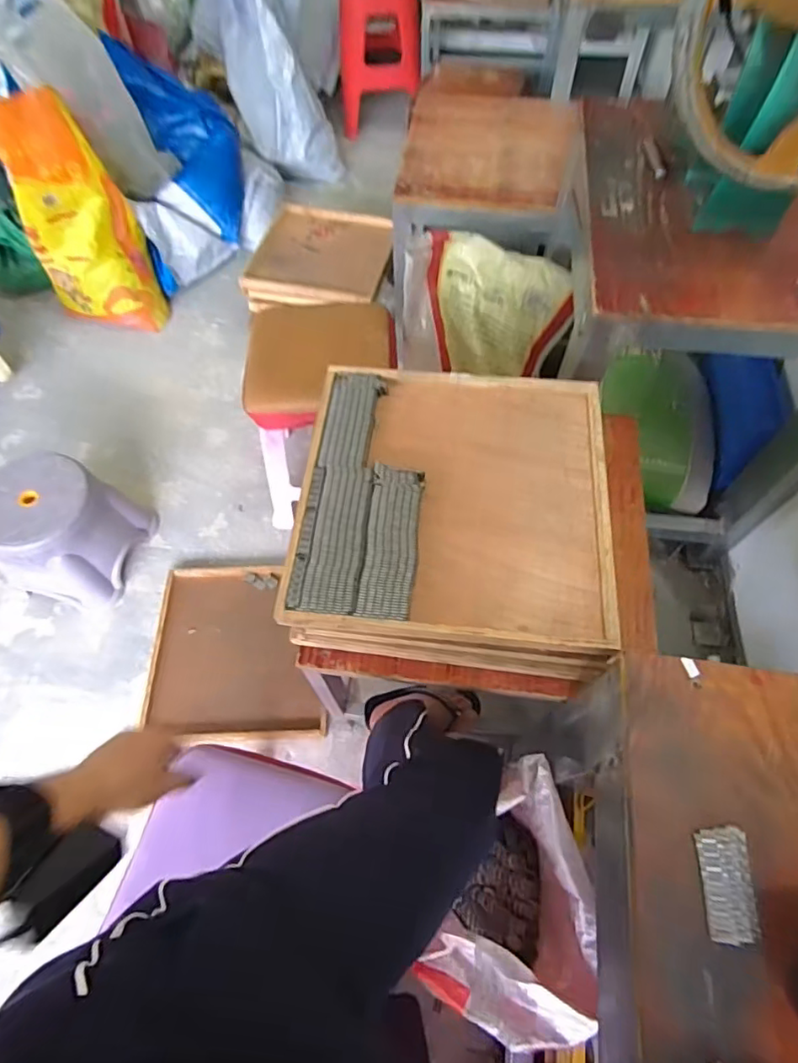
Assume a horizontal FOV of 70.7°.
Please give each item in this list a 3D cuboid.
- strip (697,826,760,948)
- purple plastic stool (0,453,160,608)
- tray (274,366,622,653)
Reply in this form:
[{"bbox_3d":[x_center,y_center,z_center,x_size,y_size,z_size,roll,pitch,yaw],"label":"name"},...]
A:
[{"bbox_3d":[0.270,0.286,0.456,0.041,0.009,0.081,3,61,3],"label":"strip"},{"bbox_3d":[-0.804,-0.009,1.341,0.287,0.265,0.283,11,62,7],"label":"purple plastic stool"},{"bbox_3d":[0.073,-0.054,0.752,0.395,0.030,0.406,4,61,4],"label":"tray"}]

